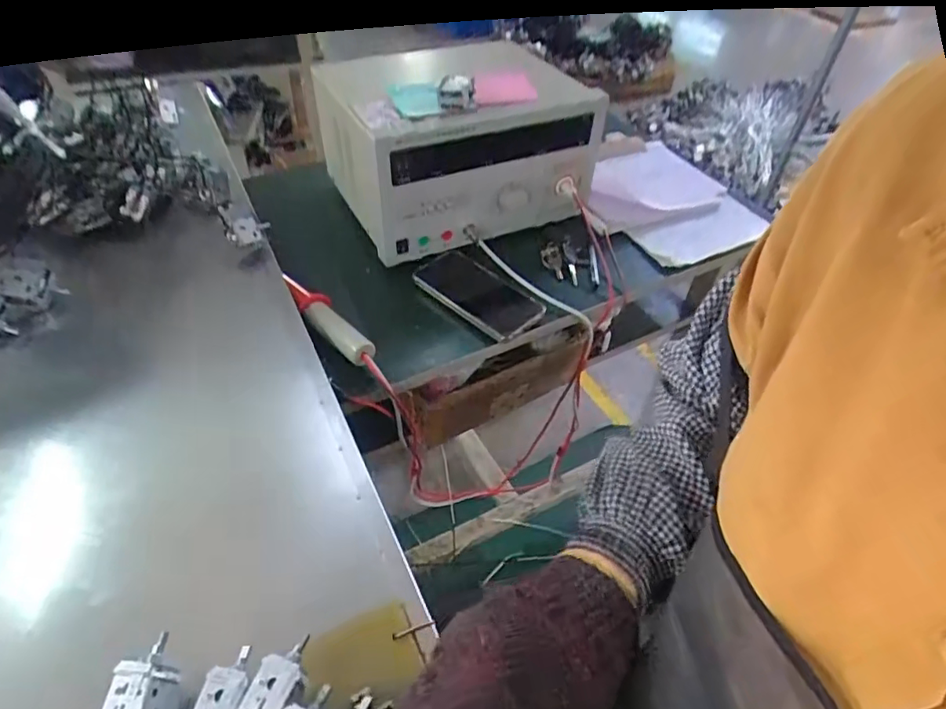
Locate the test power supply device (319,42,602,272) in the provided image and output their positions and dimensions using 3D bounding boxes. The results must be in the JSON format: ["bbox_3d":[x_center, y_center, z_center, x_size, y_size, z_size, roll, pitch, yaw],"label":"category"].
[{"bbox_3d":[-0.008,-0.287,0.767,0.331,0.177,0.203,-19,51,-21],"label":"test power supply device"}]

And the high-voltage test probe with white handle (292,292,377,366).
[{"bbox_3d":[-0.152,-0.030,0.634,0.122,0.033,0.031,37,54,27],"label":"high-voltage test probe with white handle"}]

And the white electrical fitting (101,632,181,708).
[{"bbox_3d":[-0.189,0.196,0.332,0.029,0.036,0.055,7,46,2],"label":"white electrical fitting"}]

